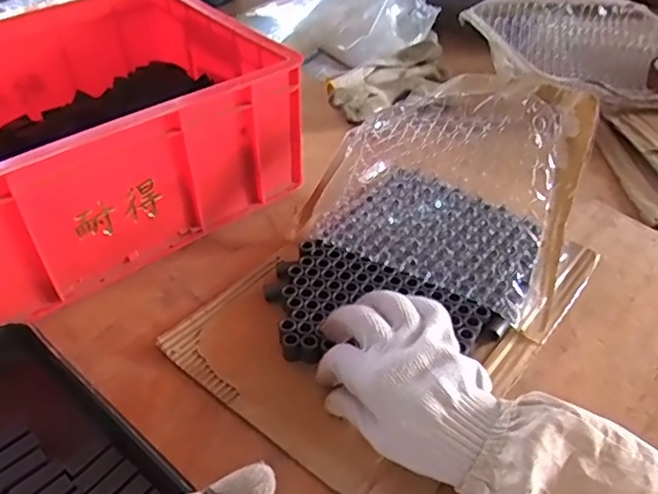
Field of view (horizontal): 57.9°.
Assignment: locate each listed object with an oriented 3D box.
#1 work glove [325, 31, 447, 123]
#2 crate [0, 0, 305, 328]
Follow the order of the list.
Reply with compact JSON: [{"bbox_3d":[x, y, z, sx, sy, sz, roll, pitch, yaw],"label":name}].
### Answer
[{"bbox_3d":[0.091,-0.231,0.814,0.088,0.032,0.240,32,51,32],"label":"work glove"},{"bbox_3d":[-0.276,-0.122,0.575,0.393,0.130,0.317,-31,49,-30],"label":"crate"}]

